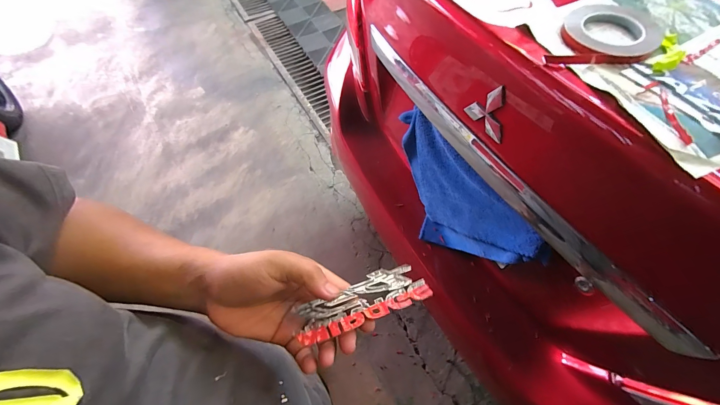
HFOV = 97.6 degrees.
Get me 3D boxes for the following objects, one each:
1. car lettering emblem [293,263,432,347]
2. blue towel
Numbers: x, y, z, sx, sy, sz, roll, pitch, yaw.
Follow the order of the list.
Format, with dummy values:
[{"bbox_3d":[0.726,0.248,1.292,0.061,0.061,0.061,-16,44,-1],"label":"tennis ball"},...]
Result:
[{"bbox_3d":[0.003,0.093,0.300,0.125,0.010,0.043,-17,58,-19],"label":"car lettering emblem"},{"bbox_3d":[0.191,-0.009,0.744,0.072,0.228,0.446,-25,61,-15],"label":"blue towel"}]

